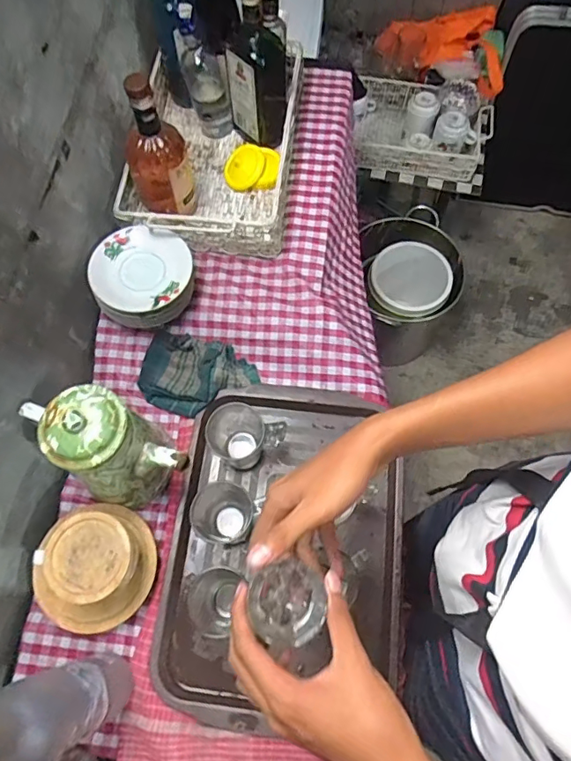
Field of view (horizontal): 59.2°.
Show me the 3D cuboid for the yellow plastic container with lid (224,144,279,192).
[{"bbox_3d":[-0.058,-0.368,0.869,0.094,0.050,0.075,7,68,4],"label":"yellow plastic container with lid"}]

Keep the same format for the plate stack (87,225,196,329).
[{"bbox_3d":[-0.218,-0.150,0.775,0.145,0.089,0.138,6,68,3],"label":"plate stack"}]

